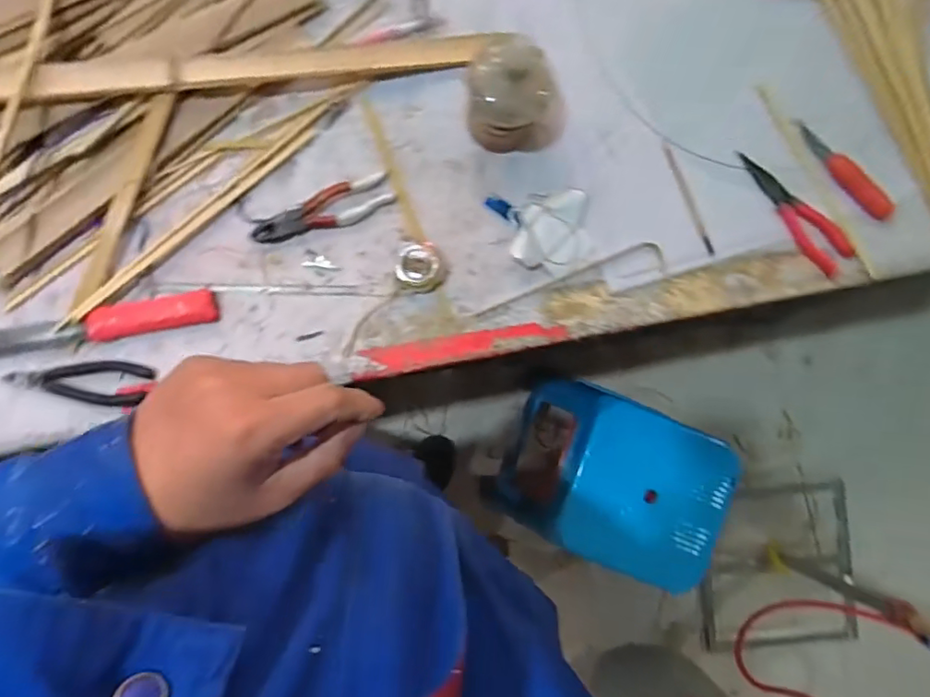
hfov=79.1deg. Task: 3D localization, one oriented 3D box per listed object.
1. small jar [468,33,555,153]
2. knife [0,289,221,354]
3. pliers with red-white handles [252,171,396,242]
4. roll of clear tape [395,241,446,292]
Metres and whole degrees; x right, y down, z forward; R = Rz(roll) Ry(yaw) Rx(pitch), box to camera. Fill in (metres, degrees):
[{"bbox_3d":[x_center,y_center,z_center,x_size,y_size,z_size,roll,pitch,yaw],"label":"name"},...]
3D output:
[{"bbox_3d":[0.050,-0.293,0.650,0.097,0.114,0.090,0,86,-5],"label":"small jar"},{"bbox_3d":[-0.427,-0.025,0.644,0.274,0.018,0.040,-11,87,-6],"label":"knife"},{"bbox_3d":[-0.172,-0.168,0.678,0.169,0.013,0.049,-15,87,-6],"label":"pliers with red-white handles"},{"bbox_3d":[-0.054,-0.096,0.673,0.058,0.041,0.054,22,84,-3],"label":"roll of clear tape"}]

